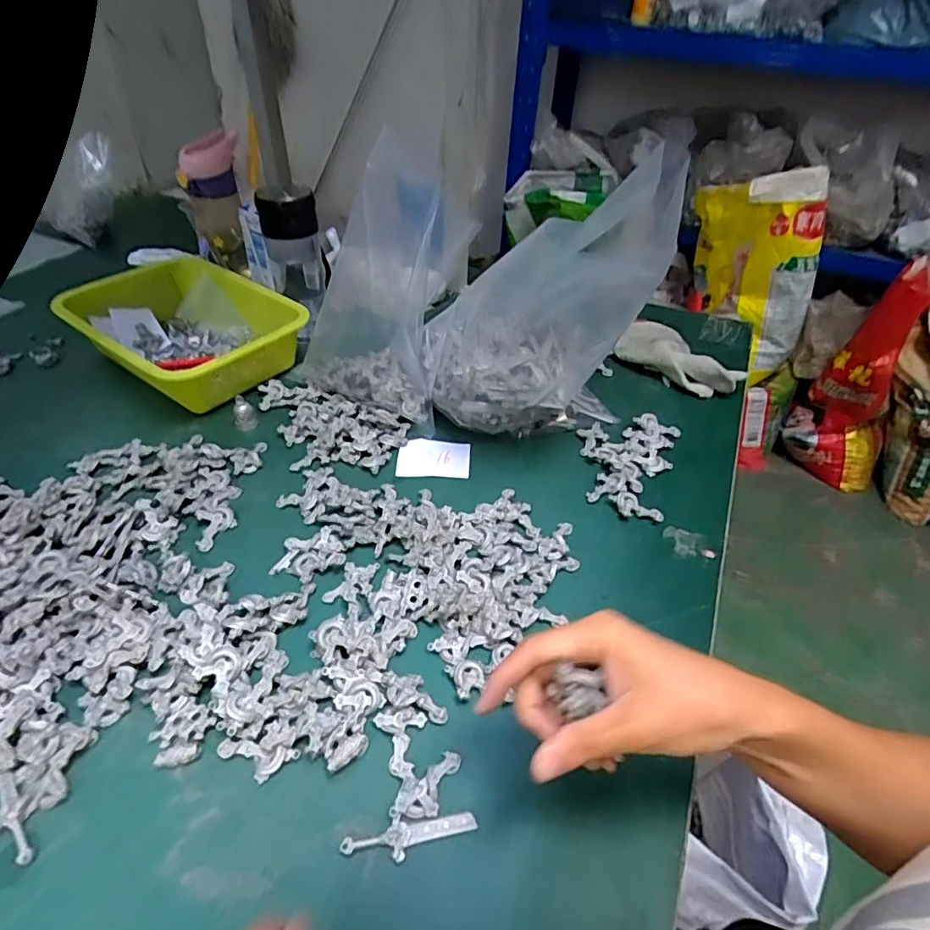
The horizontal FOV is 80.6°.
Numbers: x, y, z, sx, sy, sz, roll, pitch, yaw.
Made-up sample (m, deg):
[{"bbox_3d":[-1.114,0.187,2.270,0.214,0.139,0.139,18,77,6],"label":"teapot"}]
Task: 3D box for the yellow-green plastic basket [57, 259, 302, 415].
[{"bbox_3d":[-0.341,-0.165,0.672,0.253,0.069,0.189,29,47,25],"label":"yellow-green plastic basket"}]

